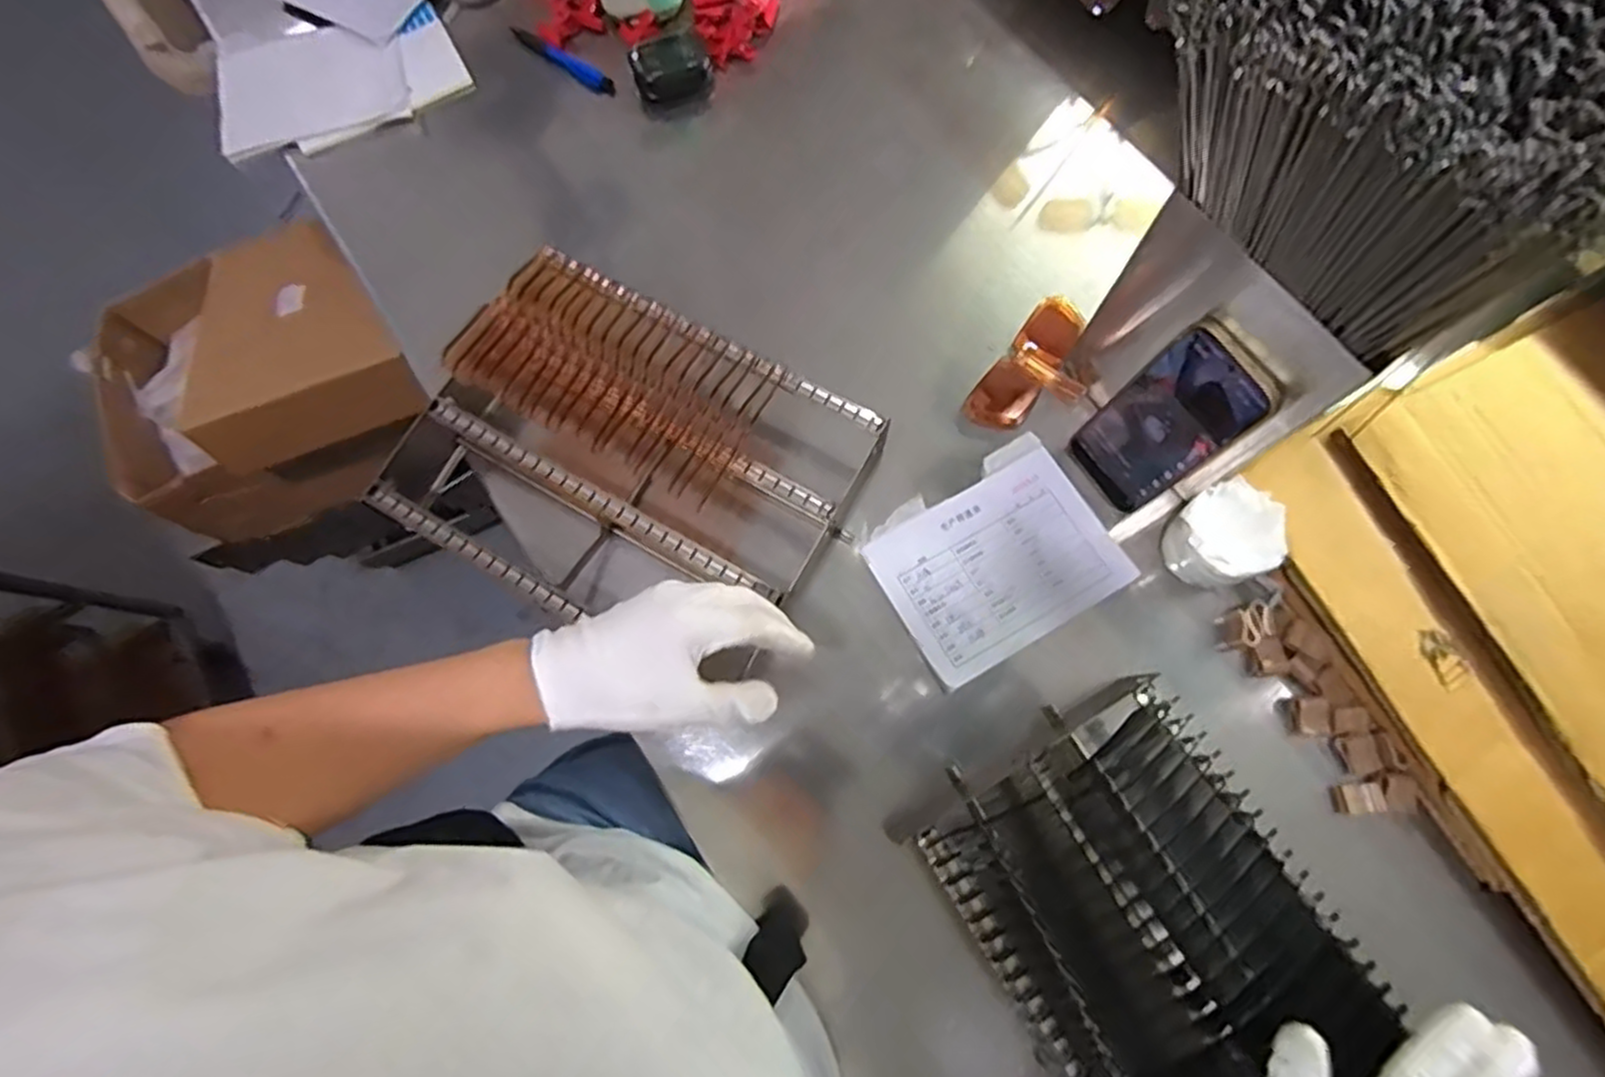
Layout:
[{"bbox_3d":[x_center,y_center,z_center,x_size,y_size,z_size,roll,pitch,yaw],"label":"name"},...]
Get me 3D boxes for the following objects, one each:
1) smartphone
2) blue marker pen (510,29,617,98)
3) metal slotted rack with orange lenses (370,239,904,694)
[{"bbox_3d":[0.250,-0.076,0.505,0.005,0.146,0.074,-27,75,-23],"label":"smartphone"},{"bbox_3d":[-0.229,-0.462,0.694,0.111,0.018,0.017,30,78,9],"label":"blue marker pen"},{"bbox_3d":[-0.126,-0.058,0.529,0.315,0.100,0.227,25,77,7],"label":"metal slotted rack with orange lenses"}]

